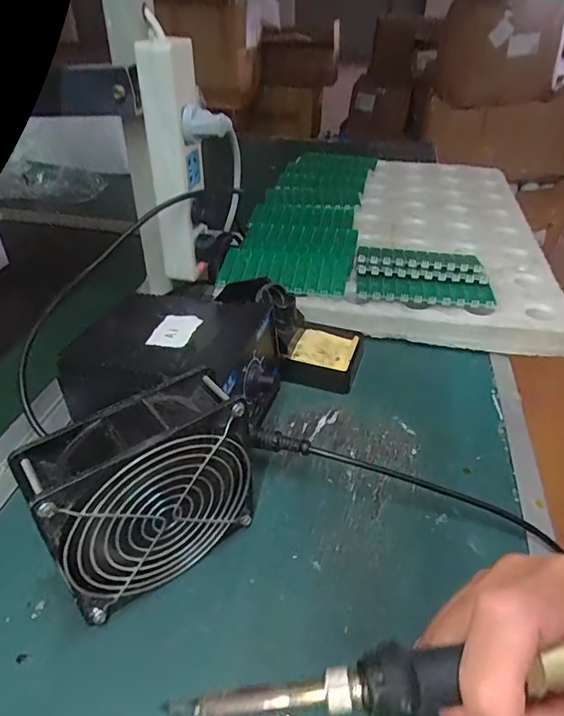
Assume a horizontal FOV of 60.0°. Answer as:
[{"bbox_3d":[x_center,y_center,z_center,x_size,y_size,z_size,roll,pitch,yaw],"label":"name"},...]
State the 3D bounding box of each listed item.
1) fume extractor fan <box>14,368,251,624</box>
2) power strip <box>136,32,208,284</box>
[{"bbox_3d":[-0.075,0.080,0.290,0.122,0.116,0.051,-25,44,-30],"label":"fume extractor fan"},{"bbox_3d":[-0.100,-0.191,0.485,0.039,0.209,0.053,14,39,16],"label":"power strip"}]

